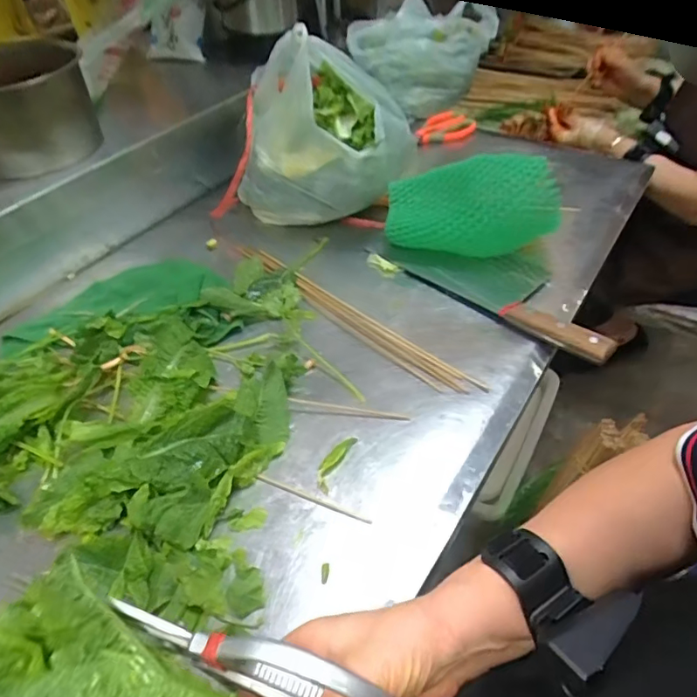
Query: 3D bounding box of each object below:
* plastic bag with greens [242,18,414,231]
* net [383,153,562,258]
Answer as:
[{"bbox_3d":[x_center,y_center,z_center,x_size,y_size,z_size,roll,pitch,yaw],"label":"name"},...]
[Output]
[{"bbox_3d":[-0.043,-0.315,0.762,0.236,0.221,0.201,5,46,10],"label":"plastic bag with greens"},{"bbox_3d":[0.153,-0.178,0.676,0.214,0.123,0.092,16,49,19],"label":"net"}]

